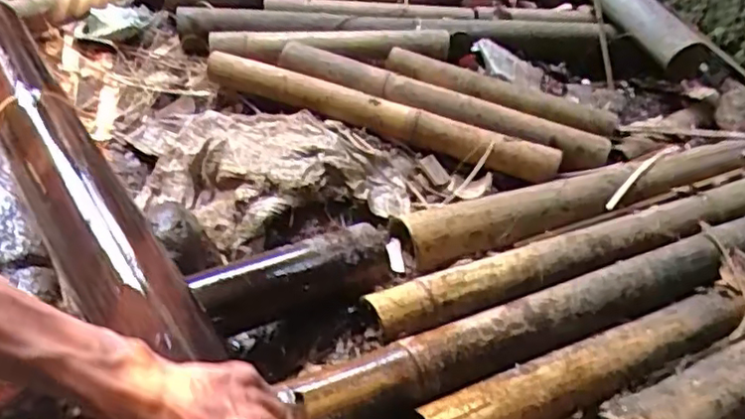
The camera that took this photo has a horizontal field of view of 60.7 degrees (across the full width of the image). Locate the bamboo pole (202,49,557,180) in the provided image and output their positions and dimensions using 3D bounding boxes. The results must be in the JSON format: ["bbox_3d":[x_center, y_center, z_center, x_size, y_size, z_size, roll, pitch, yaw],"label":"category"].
[{"bbox_3d":[0.000,-0.158,0.994,0.585,0.046,0.053,18,42,14],"label":"bamboo pole"}]

